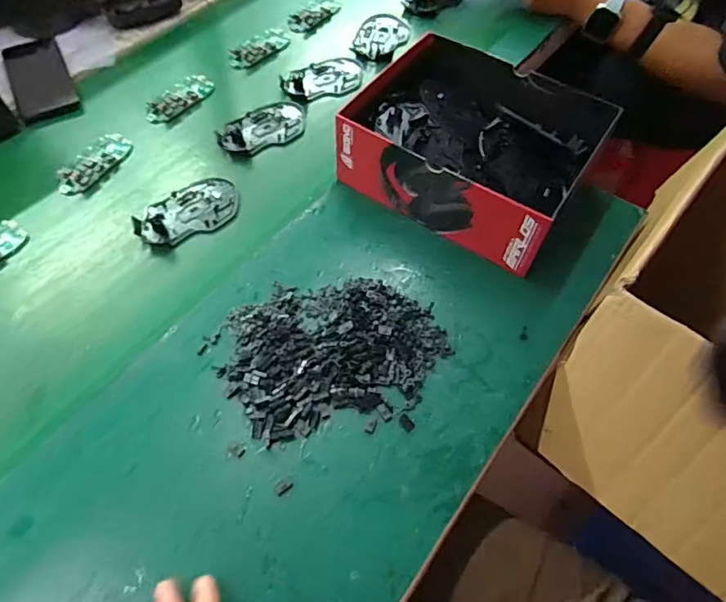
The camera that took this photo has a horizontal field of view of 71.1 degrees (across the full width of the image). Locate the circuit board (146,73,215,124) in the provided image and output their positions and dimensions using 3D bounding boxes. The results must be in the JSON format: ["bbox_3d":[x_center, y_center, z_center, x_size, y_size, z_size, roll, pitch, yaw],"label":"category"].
[{"bbox_3d":[-0.238,-0.265,0.664,0.043,0.011,0.097,28,62,16],"label":"circuit board"}]

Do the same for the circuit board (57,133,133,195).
[{"bbox_3d":[-0.315,-0.162,0.599,0.042,0.014,0.100,24,61,14],"label":"circuit board"}]

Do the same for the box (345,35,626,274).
[{"bbox_3d":[0.118,-0.168,0.558,0.231,0.089,0.197,30,62,16],"label":"box"}]

